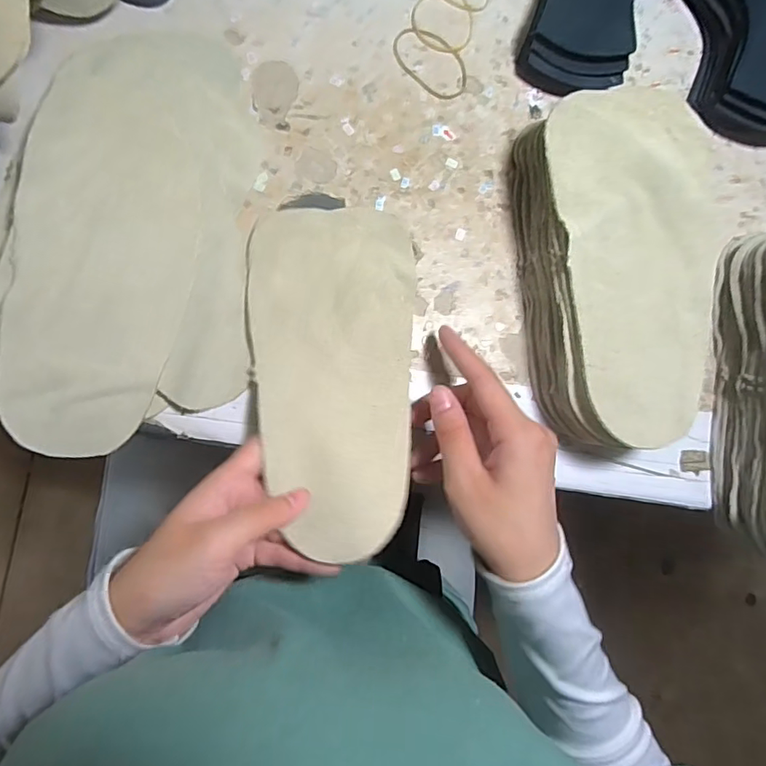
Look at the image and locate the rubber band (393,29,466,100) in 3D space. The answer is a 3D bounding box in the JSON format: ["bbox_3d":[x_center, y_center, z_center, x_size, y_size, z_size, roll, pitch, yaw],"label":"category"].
[{"bbox_3d":[0.033,-0.214,0.347,0.056,0.004,0.036,40,82,-3],"label":"rubber band"}]

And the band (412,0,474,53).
[{"bbox_3d":[0.041,-0.245,0.351,0.042,0.004,0.045,13,84,-7],"label":"band"}]

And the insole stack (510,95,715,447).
[{"bbox_3d":[0.144,-0.068,0.325,0.101,0.052,0.206,-2,86,-8],"label":"insole stack"}]

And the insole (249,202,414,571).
[{"bbox_3d":[-0.026,-0.007,0.303,0.097,0.017,0.199,-2,75,-8],"label":"insole"}]

